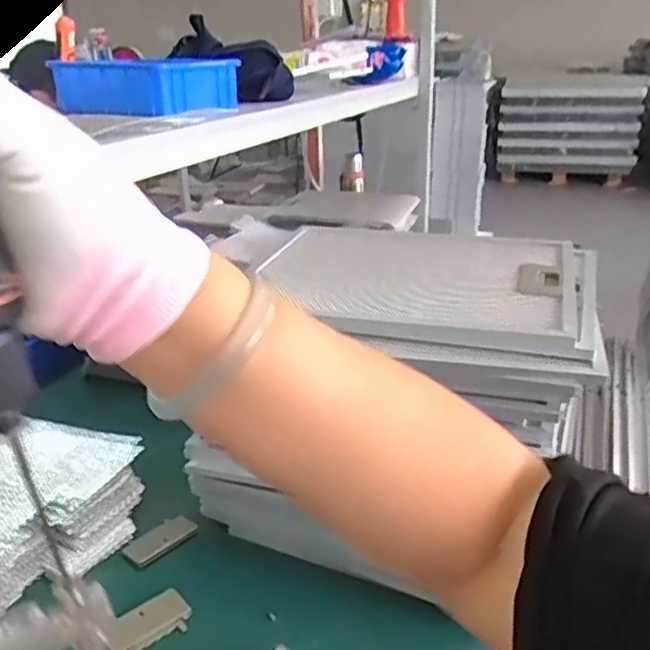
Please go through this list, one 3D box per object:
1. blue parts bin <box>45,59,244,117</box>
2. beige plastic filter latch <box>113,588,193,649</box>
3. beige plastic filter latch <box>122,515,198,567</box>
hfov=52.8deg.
[{"bbox_3d":[-0.269,-0.360,0.987,0.235,0.069,0.152,10,26,26],"label":"blue parts bin"},{"bbox_3d":[-0.179,0.309,0.678,0.086,0.006,0.048,-15,48,-45],"label":"beige plastic filter latch"},{"bbox_3d":[-0.199,0.259,0.798,0.045,0.004,0.089,19,30,39],"label":"beige plastic filter latch"}]

